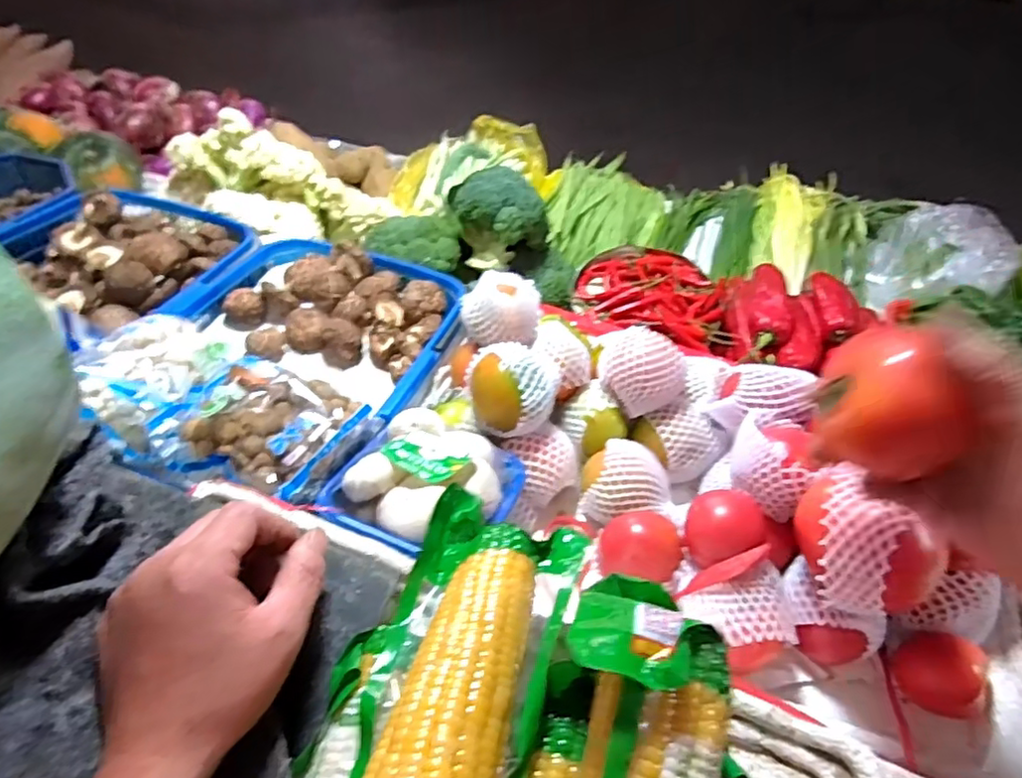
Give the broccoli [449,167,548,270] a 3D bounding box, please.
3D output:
[{"bbox_3d":[-0.016,-0.216,0.800,0.129,0.094,0.090,-2,55,-3],"label":"broccoli"}]

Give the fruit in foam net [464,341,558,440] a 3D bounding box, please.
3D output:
[{"bbox_3d":[0.005,0.002,0.546,0.078,0.065,0.072,1,55,-1],"label":"fruit in foam net"}]

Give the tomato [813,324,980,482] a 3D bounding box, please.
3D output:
[{"bbox_3d":[0.185,0.004,0.307,0.057,0.063,0.060,27,59,17],"label":"tomato"}]

